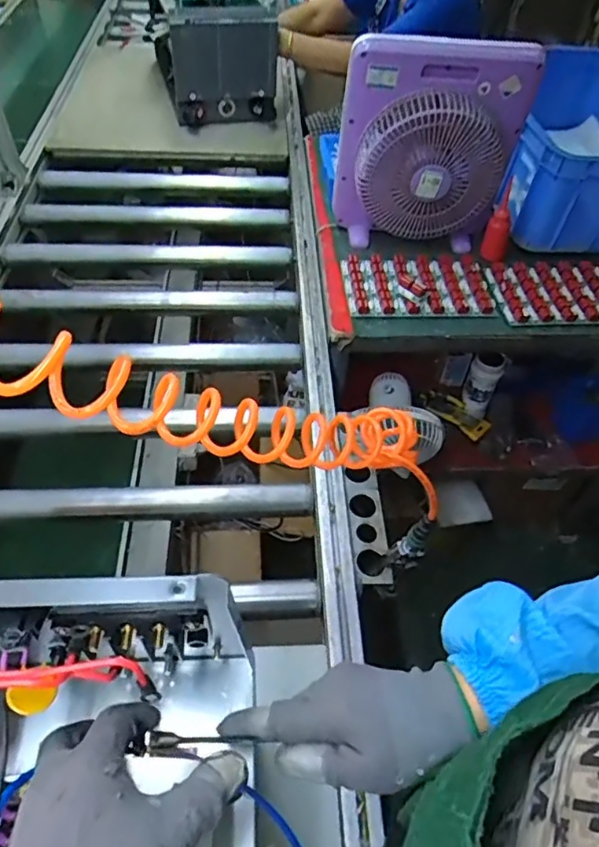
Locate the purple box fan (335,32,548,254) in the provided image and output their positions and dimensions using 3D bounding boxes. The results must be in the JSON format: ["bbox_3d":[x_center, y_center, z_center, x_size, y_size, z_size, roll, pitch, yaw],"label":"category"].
[{"bbox_3d":[0.240,-0.494,1.049,0.332,0.356,0.103,9,51,3],"label":"purple box fan"}]

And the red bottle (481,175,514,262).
[{"bbox_3d":[0.402,-0.394,1.128,0.051,0.152,0.048,21,52,13],"label":"red bottle"}]

